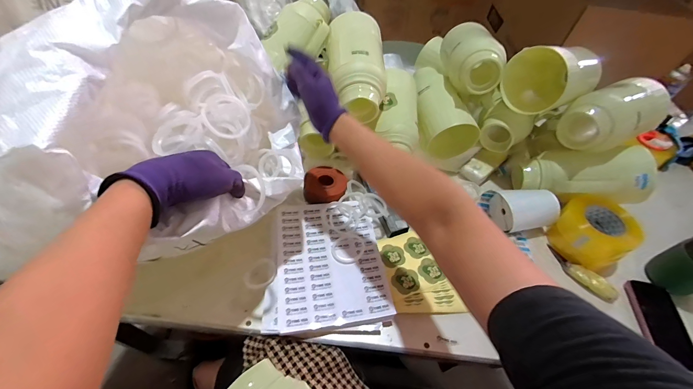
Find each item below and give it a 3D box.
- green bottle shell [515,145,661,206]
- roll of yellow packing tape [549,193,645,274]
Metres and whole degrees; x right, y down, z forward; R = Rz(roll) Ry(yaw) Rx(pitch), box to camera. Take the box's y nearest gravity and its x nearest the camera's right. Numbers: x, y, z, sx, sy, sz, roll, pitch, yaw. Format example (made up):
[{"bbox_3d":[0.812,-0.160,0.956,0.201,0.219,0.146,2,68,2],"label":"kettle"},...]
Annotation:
[{"bbox_3d":[0.539,-0.043,0.681,0.267,0.092,0.093,2,47,23],"label":"green bottle shell"},{"bbox_3d":[0.542,0.078,0.651,0.137,0.095,0.137,3,50,-3],"label":"roll of yellow packing tape"}]

